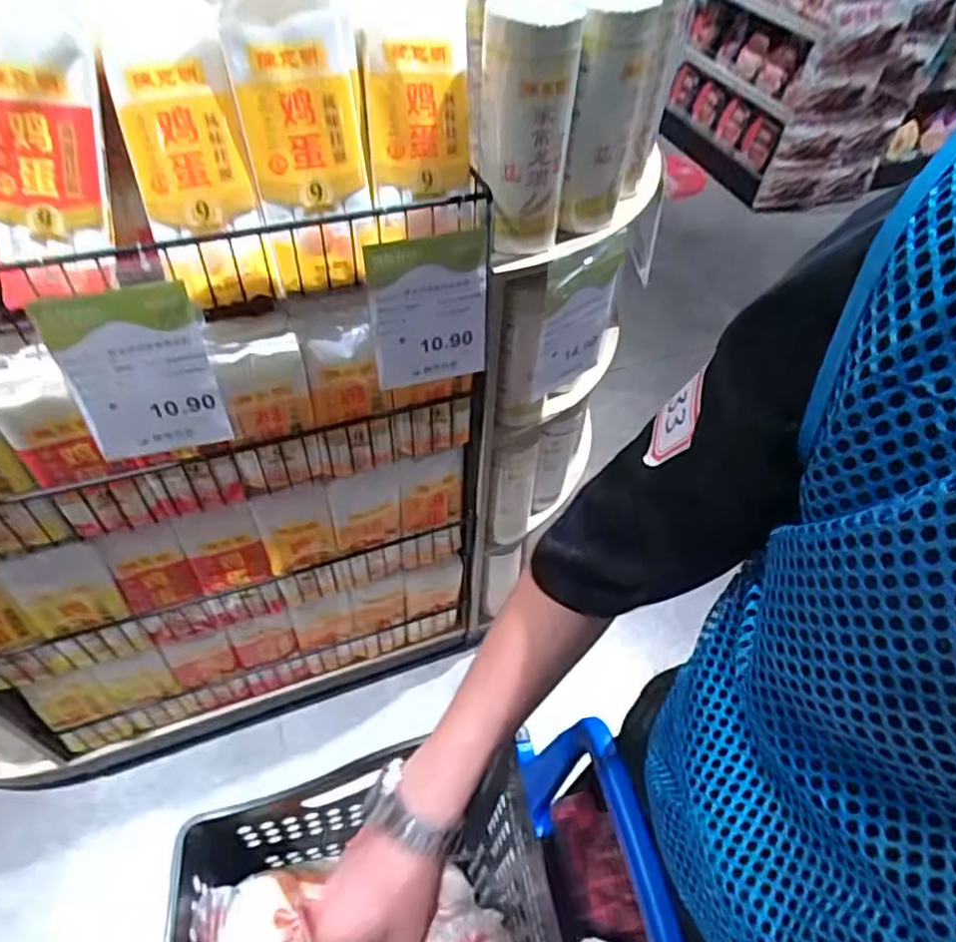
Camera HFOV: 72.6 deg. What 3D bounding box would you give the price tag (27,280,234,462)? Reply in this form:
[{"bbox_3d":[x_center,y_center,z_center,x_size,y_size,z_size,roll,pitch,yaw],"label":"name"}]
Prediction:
[{"bbox_3d":[-0.350,-0.097,0.680,0.136,0.197,0.011,-11,45,-14],"label":"price tag"}]

